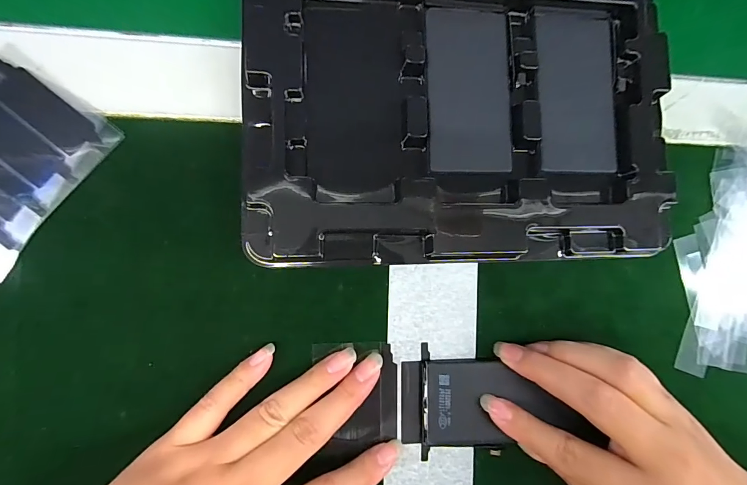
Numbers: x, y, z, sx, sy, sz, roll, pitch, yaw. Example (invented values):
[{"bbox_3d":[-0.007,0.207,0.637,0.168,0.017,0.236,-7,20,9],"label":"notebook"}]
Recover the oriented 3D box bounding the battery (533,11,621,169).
[{"bbox_3d":[0.107,-0.079,0.192,0.043,0.004,0.083,-1,90,-8],"label":"battery"}]

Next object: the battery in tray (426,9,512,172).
[{"bbox_3d":[0.049,-0.077,0.187,0.042,0.004,0.081,-2,90,-8],"label":"battery in tray"}]

